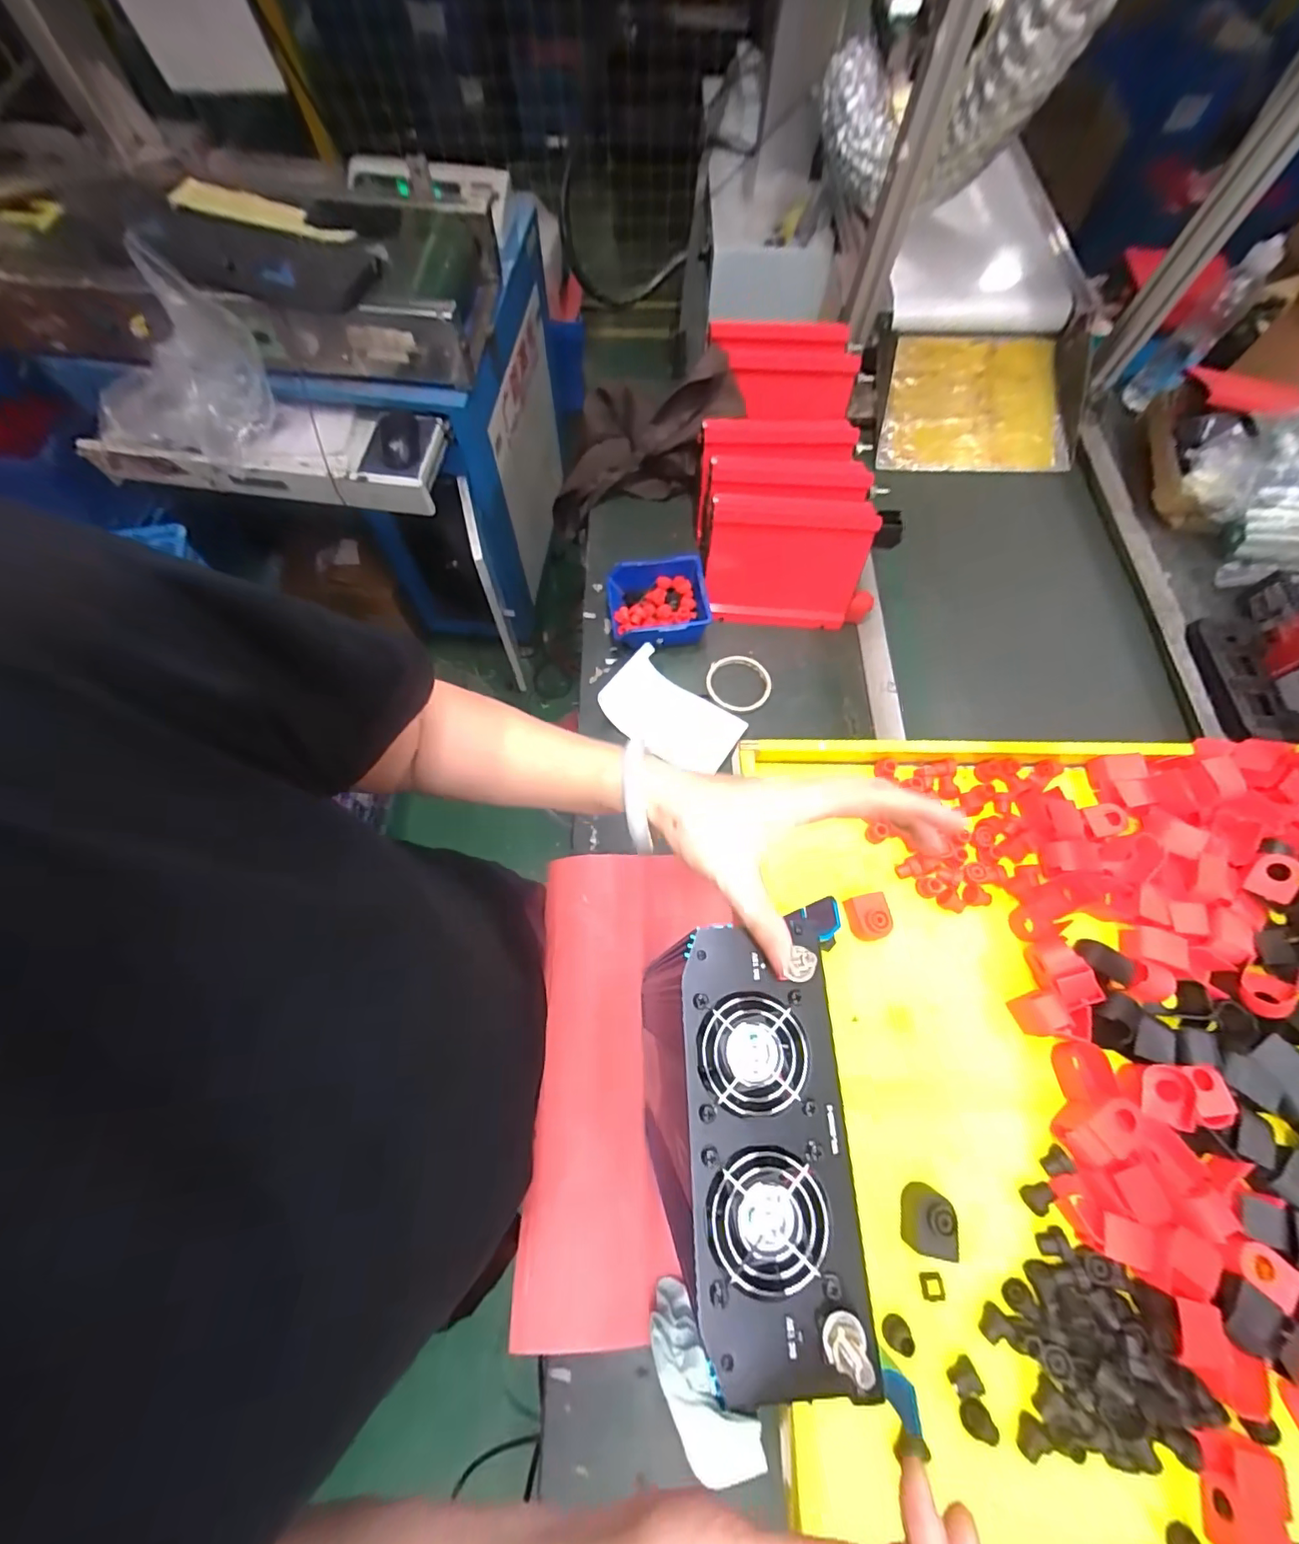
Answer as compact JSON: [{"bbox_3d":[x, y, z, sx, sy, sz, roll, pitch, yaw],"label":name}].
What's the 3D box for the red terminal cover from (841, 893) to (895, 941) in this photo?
[{"bbox_3d":[0.206,0.137,0.513,0.028,0.036,0.041,-5,68,-3],"label":"red terminal cover"}]

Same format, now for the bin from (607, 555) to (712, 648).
[{"bbox_3d":[0.013,-0.229,0.764,0.136,0.053,0.124,-6,68,-4],"label":"bin"}]

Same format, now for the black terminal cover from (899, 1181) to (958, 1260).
[{"bbox_3d":[0.216,0.349,0.425,0.028,0.040,0.041,11,68,3],"label":"black terminal cover"}]

